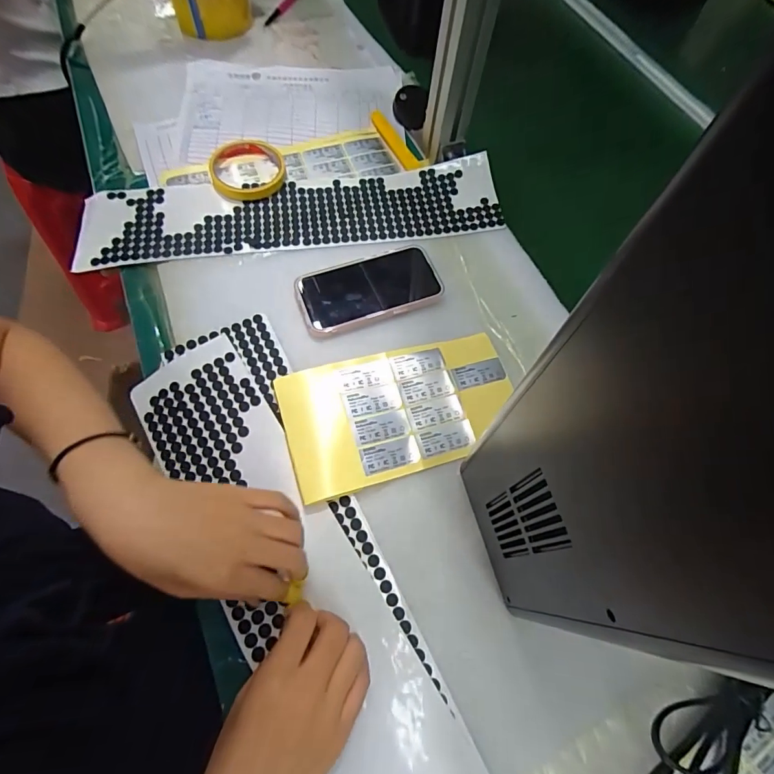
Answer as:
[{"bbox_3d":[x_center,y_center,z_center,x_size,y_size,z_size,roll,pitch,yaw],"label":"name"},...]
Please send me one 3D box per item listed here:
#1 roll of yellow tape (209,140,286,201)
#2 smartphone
[{"bbox_3d":[-0.167,-0.261,0.523,0.086,0.018,0.088,0,66,-1],"label":"roll of yellow tape"},{"bbox_3d":[-0.017,-0.105,0.463,0.149,0.016,0.078,-22,68,-10],"label":"smartphone"}]

